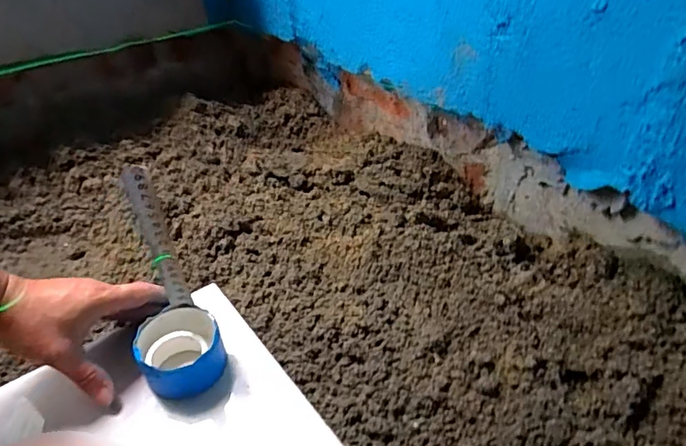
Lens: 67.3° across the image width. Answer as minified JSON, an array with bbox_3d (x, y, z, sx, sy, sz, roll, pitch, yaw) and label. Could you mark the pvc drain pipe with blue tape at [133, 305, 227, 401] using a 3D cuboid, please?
[{"bbox_3d":[-0.150,0.120,0.480,0.073,0.048,0.071,-2,41,2],"label":"pvc drain pipe with blue tape"}]

